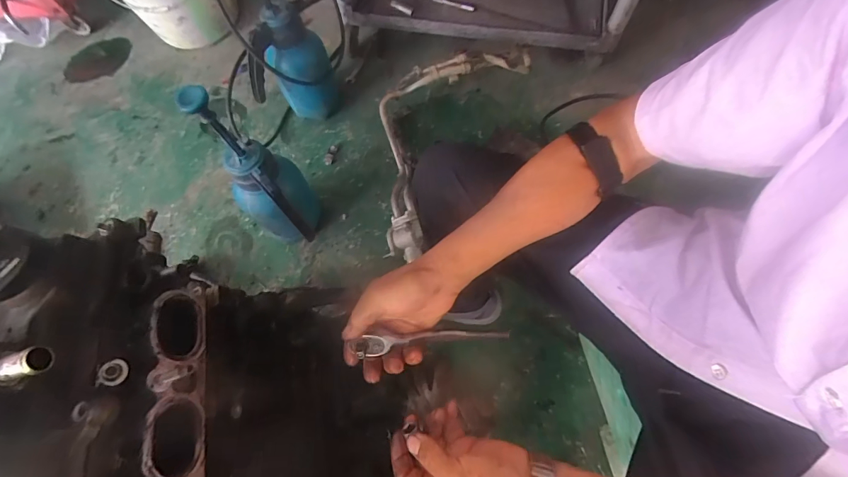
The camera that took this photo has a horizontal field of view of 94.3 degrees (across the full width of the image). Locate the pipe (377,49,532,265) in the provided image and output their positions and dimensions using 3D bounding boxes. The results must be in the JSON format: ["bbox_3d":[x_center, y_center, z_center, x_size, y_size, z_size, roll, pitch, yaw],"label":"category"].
[{"bbox_3d":[0.017,-0.272,0.947,0.269,0.171,0.630,27,71,12],"label":"pipe"}]

